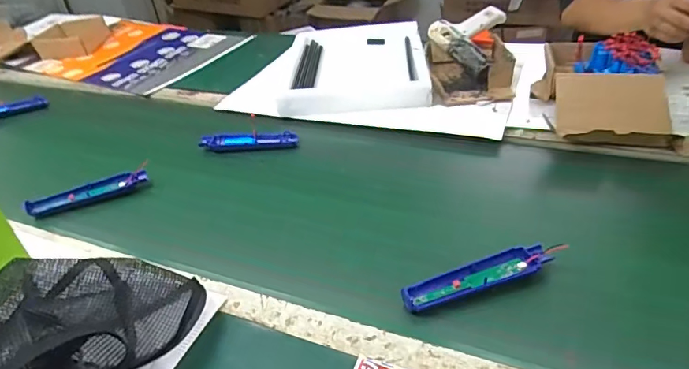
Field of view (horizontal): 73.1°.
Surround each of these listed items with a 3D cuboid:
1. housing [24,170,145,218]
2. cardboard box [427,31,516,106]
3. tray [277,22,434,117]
[{"bbox_3d":[-0.395,0.014,0.721,0.170,0.024,0.029,-18,37,-15],"label":"housing"},{"bbox_3d":[0.241,-0.223,0.902,0.143,0.064,0.214,-1,36,8],"label":"cardboard box"},{"bbox_3d":[0.020,-0.254,0.994,0.310,0.051,0.401,-3,36,5],"label":"tray"}]

